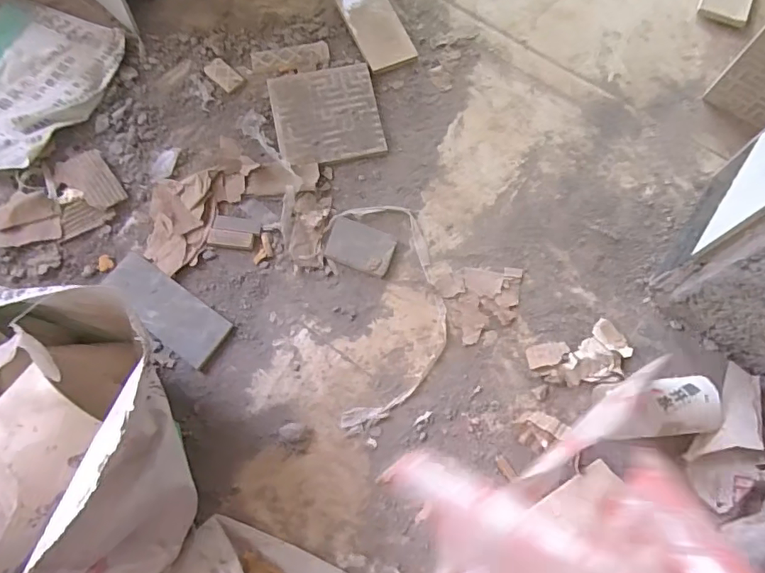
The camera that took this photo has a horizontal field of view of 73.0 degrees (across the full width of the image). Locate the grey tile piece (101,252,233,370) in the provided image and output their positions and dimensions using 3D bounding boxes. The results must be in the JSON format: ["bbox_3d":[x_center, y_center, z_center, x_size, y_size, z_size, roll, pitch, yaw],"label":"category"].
[{"bbox_3d":[-0.265,0.026,0.629,0.164,0.012,0.065,36,68,4],"label":"grey tile piece"}]

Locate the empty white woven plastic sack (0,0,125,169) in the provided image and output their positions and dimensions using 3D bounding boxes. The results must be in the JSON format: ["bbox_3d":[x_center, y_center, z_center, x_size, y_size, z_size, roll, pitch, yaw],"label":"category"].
[{"bbox_3d":[-0.499,-0.264,0.693,0.226,0.033,0.274,18,74,7],"label":"empty white woven plastic sack"}]

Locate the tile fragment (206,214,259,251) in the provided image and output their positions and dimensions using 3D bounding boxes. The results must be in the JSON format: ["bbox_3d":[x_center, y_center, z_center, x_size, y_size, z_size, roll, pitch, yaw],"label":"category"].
[{"bbox_3d":[-0.189,-0.069,0.659,0.061,0.005,0.041,8,73,4],"label":"tile fragment"}]

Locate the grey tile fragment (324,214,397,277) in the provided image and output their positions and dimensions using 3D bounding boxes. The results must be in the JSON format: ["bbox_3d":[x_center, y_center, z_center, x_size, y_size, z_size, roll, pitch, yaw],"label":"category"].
[{"bbox_3d":[-0.028,-0.049,0.649,0.082,0.014,0.055,20,74,8],"label":"grey tile fragment"}]

